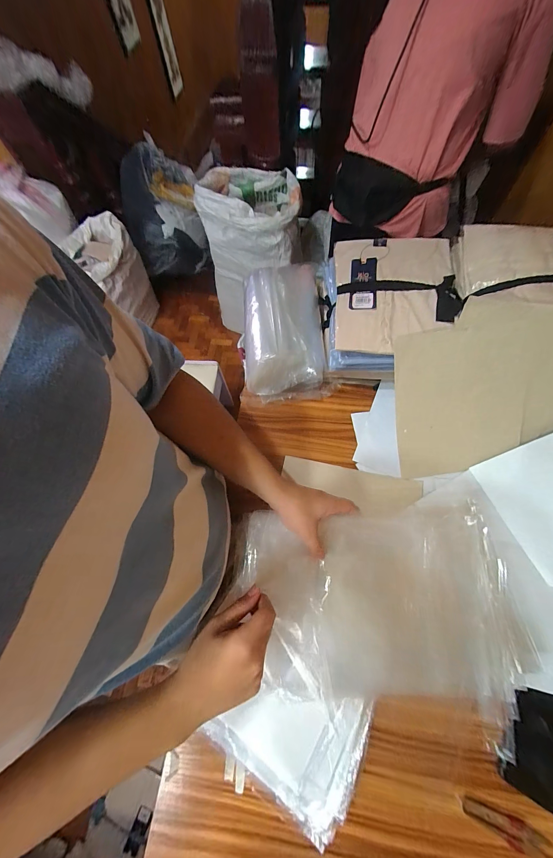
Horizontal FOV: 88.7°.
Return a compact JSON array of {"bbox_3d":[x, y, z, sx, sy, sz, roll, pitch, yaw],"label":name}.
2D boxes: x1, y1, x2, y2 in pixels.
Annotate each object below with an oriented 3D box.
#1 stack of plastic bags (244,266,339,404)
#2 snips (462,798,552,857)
[{"bbox_3d":[0.020,-0.217,0.622,0.178,0.110,0.296,-7,66,0],"label":"stack of plastic bags"},{"bbox_3d":[0.280,0.488,0.346,0.095,0.004,0.027,13,68,8],"label":"snips"}]

